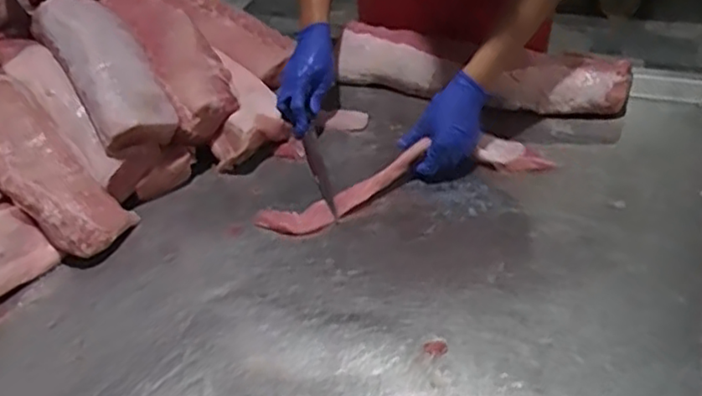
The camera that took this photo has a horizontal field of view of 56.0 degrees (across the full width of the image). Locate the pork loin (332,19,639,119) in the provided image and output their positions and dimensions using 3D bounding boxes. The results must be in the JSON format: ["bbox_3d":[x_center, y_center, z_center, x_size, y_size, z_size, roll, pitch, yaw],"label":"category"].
[{"bbox_3d":[0.199,-0.206,1.080,0.473,0.061,0.127,15,47,22],"label":"pork loin"}]

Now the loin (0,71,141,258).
[{"bbox_3d":[-0.469,-0.056,0.951,0.374,0.070,0.128,43,58,12],"label":"loin"}]

